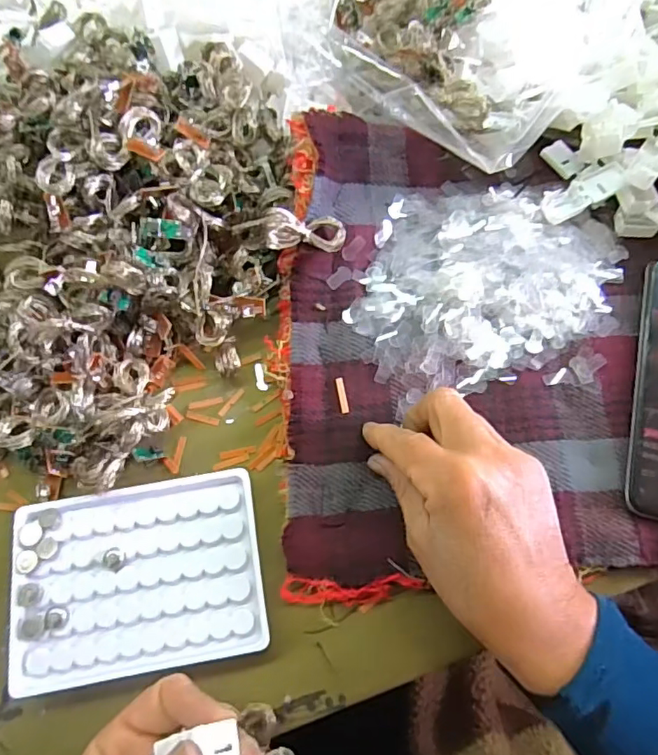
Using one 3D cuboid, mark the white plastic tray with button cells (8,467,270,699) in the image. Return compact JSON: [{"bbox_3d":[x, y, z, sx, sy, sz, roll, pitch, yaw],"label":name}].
[{"bbox_3d":[-0.101,0.107,0.295,0.128,0.017,0.094,-10,70,-3],"label":"white plastic tray with button cells"}]

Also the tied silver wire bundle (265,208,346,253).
[{"bbox_3d":[-0.014,-0.087,0.326,0.048,0.016,0.022,1,68,-19],"label":"tied silver wire bundle"}]

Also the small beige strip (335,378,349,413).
[{"bbox_3d":[0.008,0.011,0.323,0.005,0.004,0.022,-9,70,-3],"label":"small beige strip"}]

